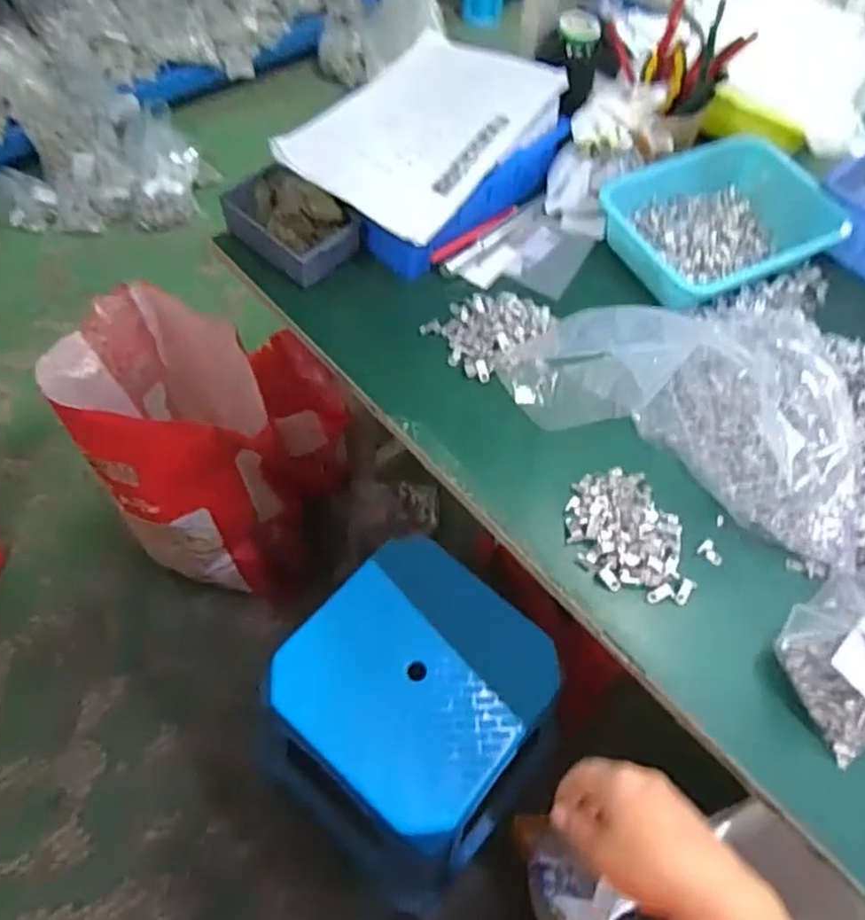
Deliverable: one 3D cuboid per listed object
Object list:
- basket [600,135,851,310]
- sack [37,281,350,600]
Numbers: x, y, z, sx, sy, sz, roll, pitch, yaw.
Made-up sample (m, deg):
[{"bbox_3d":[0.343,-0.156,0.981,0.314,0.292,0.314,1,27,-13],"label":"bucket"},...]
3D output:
[{"bbox_3d":[0.350,-0.283,0.836,0.281,0.071,0.177,-23,63,-16],"label":"basket"},{"bbox_3d":[-0.364,0.003,1.140,0.368,0.471,0.262,7,59,1],"label":"sack"}]

